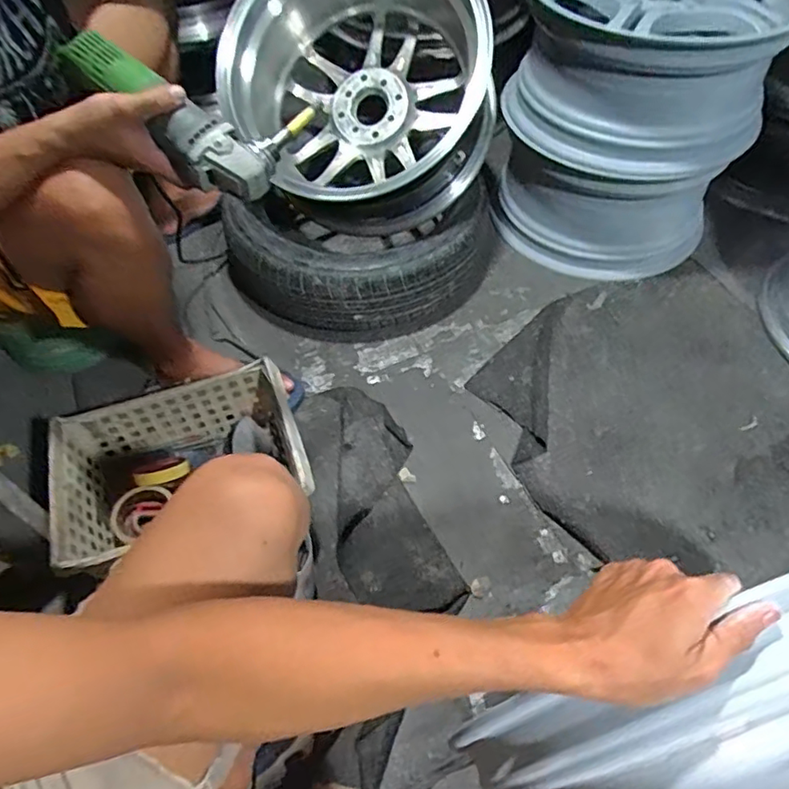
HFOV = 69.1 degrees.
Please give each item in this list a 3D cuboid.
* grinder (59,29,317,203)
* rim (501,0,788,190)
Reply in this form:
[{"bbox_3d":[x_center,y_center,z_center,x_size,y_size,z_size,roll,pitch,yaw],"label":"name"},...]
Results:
[{"bbox_3d":[-0.241,-0.337,0.644,0.297,0.083,0.142,38,63,10],"label":"grinder"},{"bbox_3d":[0.447,-0.633,1.078,0.445,0.295,0.375,4,55,5],"label":"rim"}]

